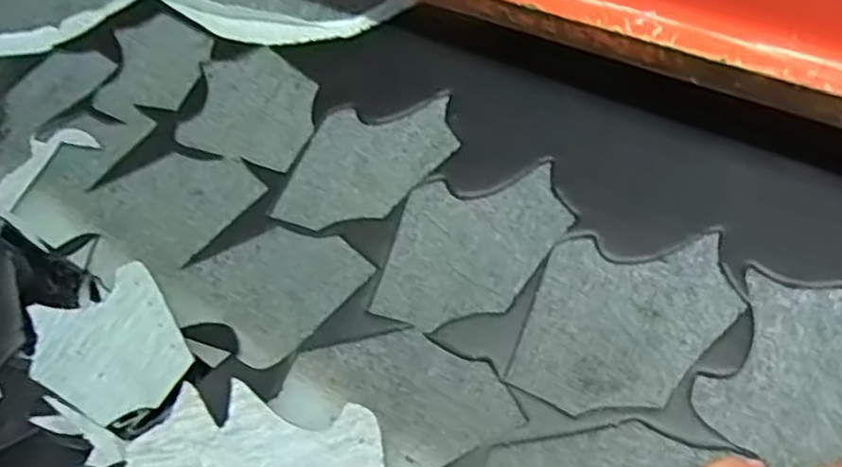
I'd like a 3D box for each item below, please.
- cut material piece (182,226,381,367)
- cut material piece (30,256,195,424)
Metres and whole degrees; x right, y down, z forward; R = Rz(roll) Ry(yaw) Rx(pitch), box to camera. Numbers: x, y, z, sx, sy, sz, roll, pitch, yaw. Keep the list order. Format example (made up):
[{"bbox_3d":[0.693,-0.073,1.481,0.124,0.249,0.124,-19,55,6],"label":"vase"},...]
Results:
[{"bbox_3d":[-0.098,0.032,0.466,0.100,0.006,0.100,34,68,29],"label":"cut material piece"},{"bbox_3d":[-0.208,0.077,0.469,0.110,0.019,0.098,-30,67,11],"label":"cut material piece"}]

